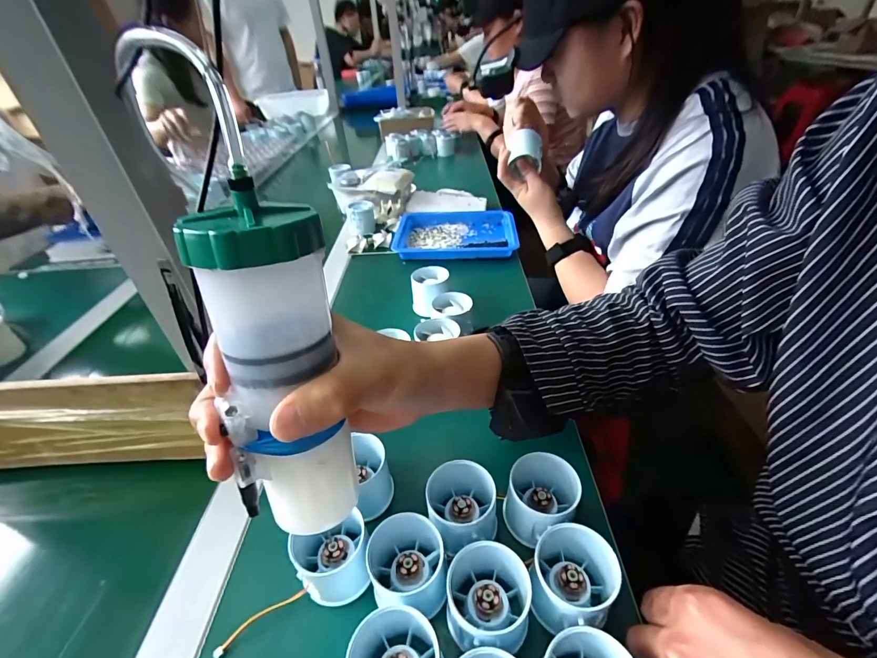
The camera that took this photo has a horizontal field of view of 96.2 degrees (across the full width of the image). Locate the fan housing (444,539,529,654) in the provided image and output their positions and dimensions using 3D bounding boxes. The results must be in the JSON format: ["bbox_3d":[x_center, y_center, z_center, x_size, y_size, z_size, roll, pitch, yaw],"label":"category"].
[{"bbox_3d":[0.031,0.174,0.258,0.052,0.048,0.052,-3,38,2],"label":"fan housing"}]

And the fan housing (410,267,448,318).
[{"bbox_3d":[-0.012,-0.050,0.545,0.049,0.054,0.054,0,38,7],"label":"fan housing"}]

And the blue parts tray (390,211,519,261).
[{"bbox_3d":[0.031,-0.175,0.726,0.218,0.031,0.173,-2,38,4],"label":"blue parts tray"}]

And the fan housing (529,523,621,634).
[{"bbox_3d":[0.089,0.164,0.265,0.054,0.046,0.047,-3,38,3],"label":"fan housing"}]

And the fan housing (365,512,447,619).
[{"bbox_3d":[-0.024,0.164,0.278,0.058,0.048,0.056,-3,38,2],"label":"fan housing"}]

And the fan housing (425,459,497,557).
[{"bbox_3d":[0.020,0.136,0.304,0.054,0.049,0.045,-10,38,-6],"label":"fan housing"}]

